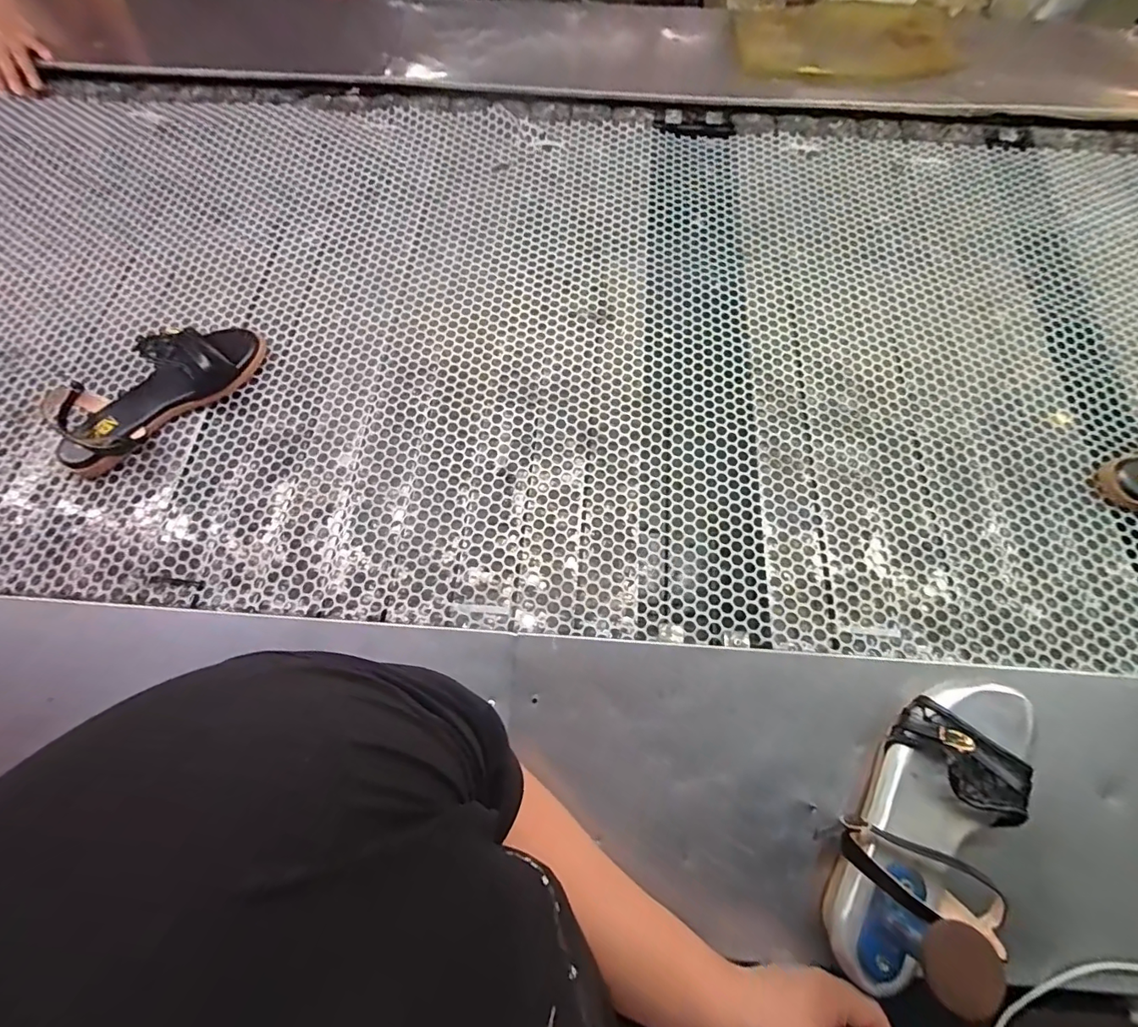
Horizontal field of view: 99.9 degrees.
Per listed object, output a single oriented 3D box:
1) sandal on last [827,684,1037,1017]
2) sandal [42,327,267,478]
[{"bbox_3d":[0.290,0.241,0.356,0.090,0.124,0.238,33,73,12],"label":"sandal on last"},{"bbox_3d":[-0.494,-0.157,0.566,0.247,0.057,0.107,-42,75,-14],"label":"sandal"}]

